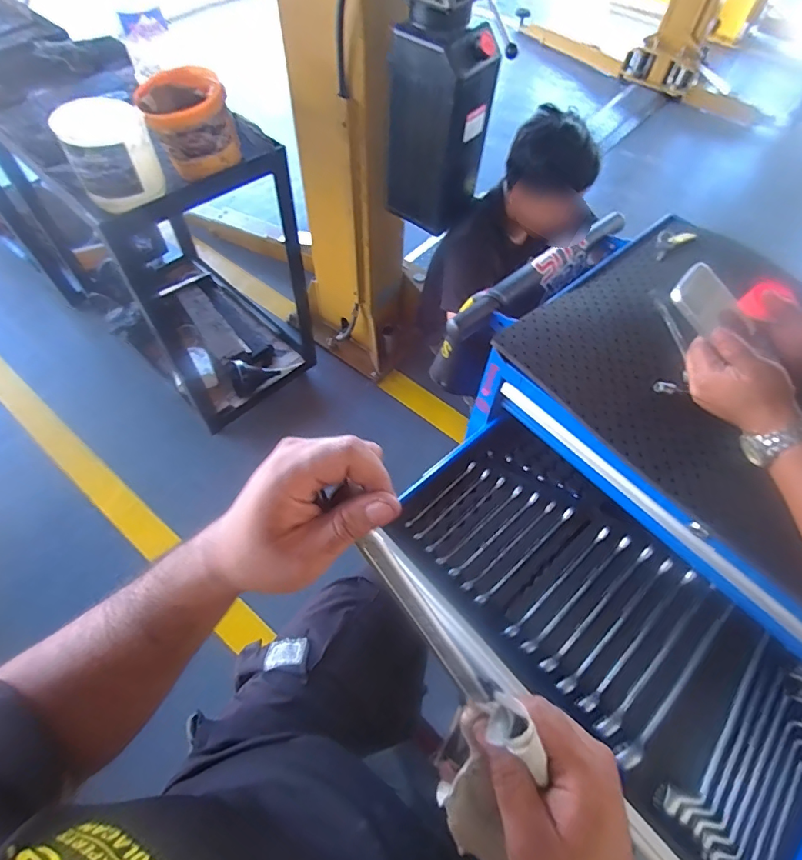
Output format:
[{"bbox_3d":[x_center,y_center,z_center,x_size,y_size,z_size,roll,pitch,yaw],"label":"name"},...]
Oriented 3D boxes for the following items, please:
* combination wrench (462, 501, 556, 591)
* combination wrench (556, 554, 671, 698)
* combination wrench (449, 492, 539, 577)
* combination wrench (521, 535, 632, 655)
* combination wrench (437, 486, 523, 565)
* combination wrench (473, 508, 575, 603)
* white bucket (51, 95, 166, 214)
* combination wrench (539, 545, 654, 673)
[{"bbox_3d":[0.155,0.161,0.665,0.186,0.006,0.010,-36,66,-21],"label":"combination wrench"},{"bbox_3d":[0.282,0.250,0.613,0.237,0.010,0.018,-36,66,-21],"label":"combination wrench"},{"bbox_3d":[0.136,0.147,0.673,0.179,0.007,0.013,-36,66,-21],"label":"combination wrench"},{"bbox_3d":[0.240,0.217,0.633,0.223,0.008,0.014,-36,66,-21],"label":"combination wrench"},{"bbox_3d":[0.116,0.135,0.679,0.169,0.007,0.011,-36,66,-21],"label":"combination wrench"},{"bbox_3d":[0.176,0.173,0.657,0.195,0.009,0.012,-36,66,-21],"label":"combination wrench"},{"bbox_3d":[-0.601,-0.577,0.994,0.162,0.150,0.172,-19,61,-13],"label":"white bucket"},{"bbox_3d":[0.263,0.233,0.623,0.231,0.007,0.017,-36,66,-21],"label":"combination wrench"}]

